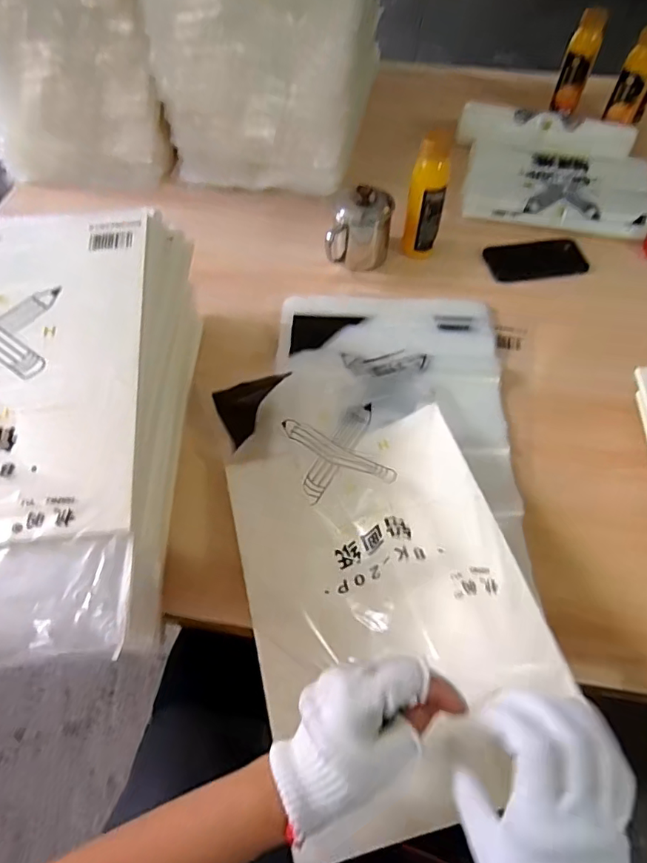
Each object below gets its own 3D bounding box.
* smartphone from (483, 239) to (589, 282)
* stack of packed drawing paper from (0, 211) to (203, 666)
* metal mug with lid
[{"bbox_3d":[0.329,-0.263,0.802,0.148,0.013,0.085,-10,59,-6],"label":"smartphone"},{"bbox_3d":[-0.290,0.001,0.516,0.282,0.173,0.460,-4,59,-1],"label":"stack of packed drawing paper"},{"bbox_3d":[0.055,-0.300,0.777,0.089,0.116,0.092,7,59,5],"label":"metal mug with lid"}]

